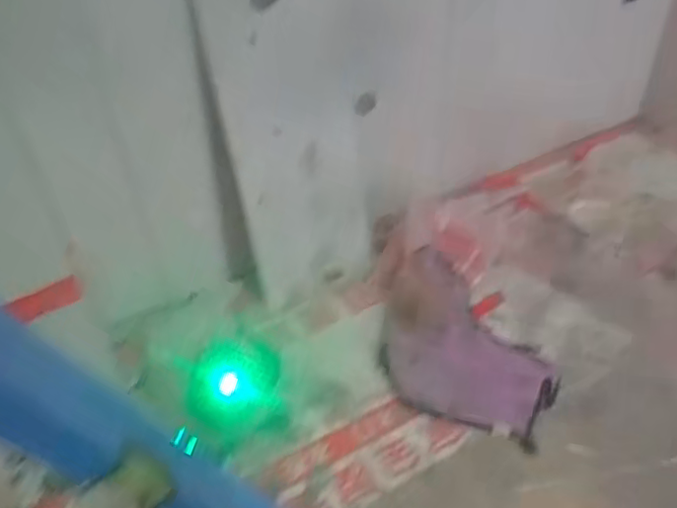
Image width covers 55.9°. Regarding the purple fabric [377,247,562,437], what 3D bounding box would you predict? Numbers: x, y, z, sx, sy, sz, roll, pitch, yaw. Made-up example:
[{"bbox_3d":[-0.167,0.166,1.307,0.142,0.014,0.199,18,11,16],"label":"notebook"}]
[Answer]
[{"bbox_3d":[0.214,0.134,1.043,0.295,0.094,0.270,12,44,17],"label":"purple fabric"}]

